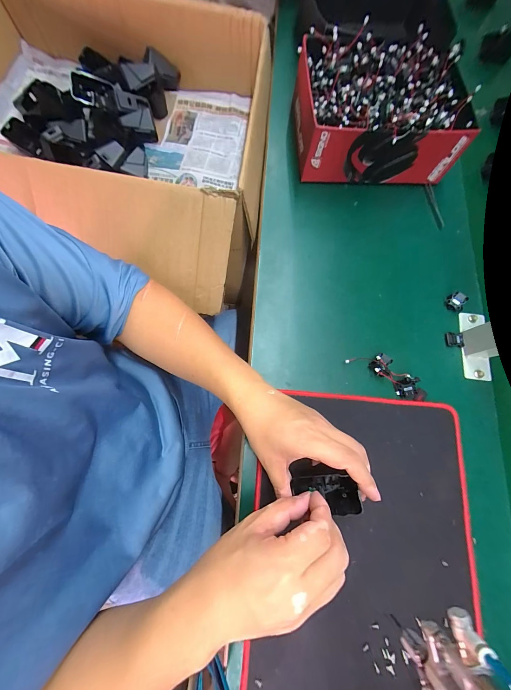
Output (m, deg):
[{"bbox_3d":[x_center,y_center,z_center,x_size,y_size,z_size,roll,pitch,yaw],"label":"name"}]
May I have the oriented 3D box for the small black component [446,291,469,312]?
[{"bbox_3d":[0.297,-0.065,0.402,0.023,0.017,0.025,-27,78,-8],"label":"small black component"}]

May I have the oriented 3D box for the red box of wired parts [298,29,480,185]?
[{"bbox_3d":[0.190,-0.363,0.430,0.240,0.114,0.183,-2,75,-2],"label":"red box of wired parts"}]

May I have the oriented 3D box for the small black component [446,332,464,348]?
[{"bbox_3d":[0.290,-0.008,0.395,0.021,0.008,0.022,0,75,-1],"label":"small black component"}]

